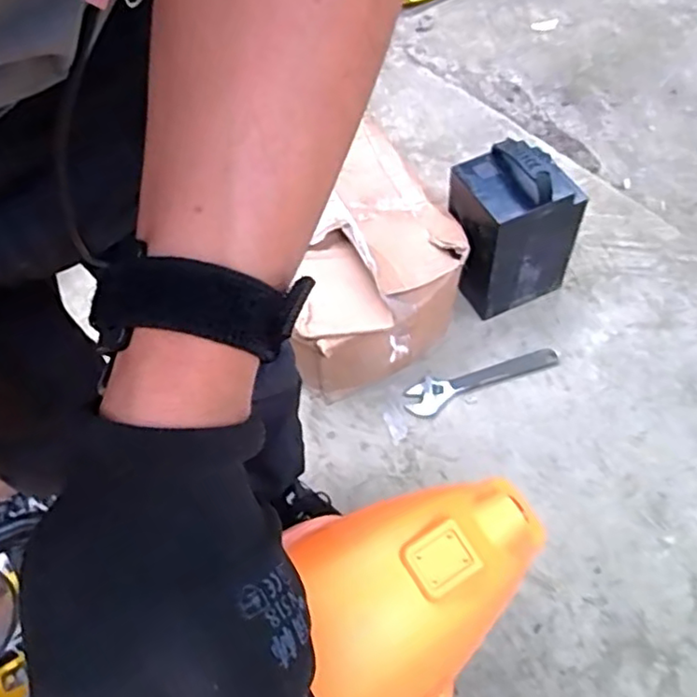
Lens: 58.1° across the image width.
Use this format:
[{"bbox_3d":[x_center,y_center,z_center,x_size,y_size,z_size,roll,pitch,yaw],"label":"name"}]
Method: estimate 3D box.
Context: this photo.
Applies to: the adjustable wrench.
[{"bbox_3d":[0.238,0.054,1.122,0.284,0.014,0.062,-19,58,-7],"label":"adjustable wrench"}]

